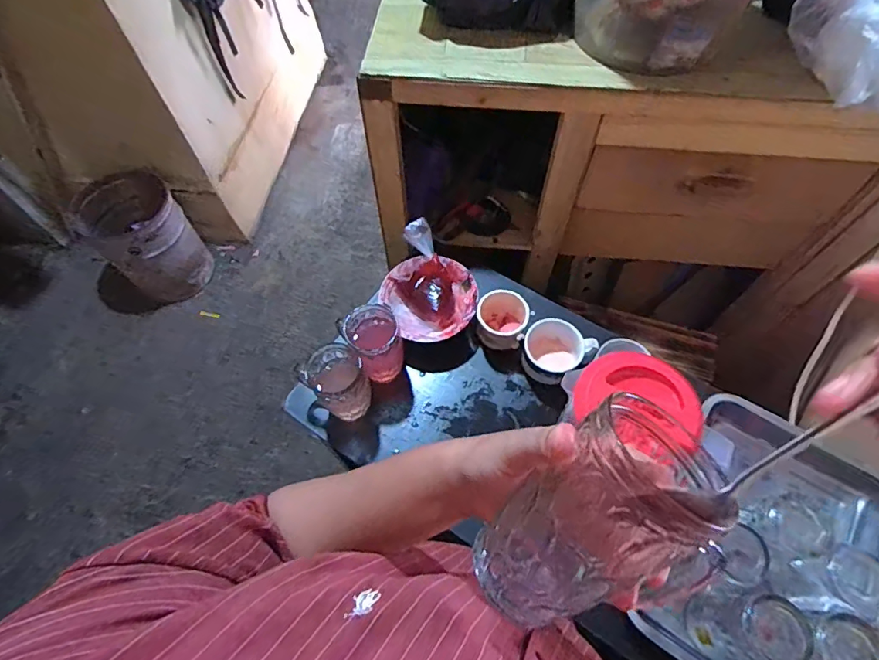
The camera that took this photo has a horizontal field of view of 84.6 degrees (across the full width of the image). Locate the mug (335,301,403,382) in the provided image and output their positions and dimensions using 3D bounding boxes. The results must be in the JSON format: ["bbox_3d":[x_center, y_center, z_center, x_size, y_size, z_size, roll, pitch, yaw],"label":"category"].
[{"bbox_3d":[-0.092,0.020,0.705,0.070,0.110,0.086,-32,65,-13],"label":"mug"}]

